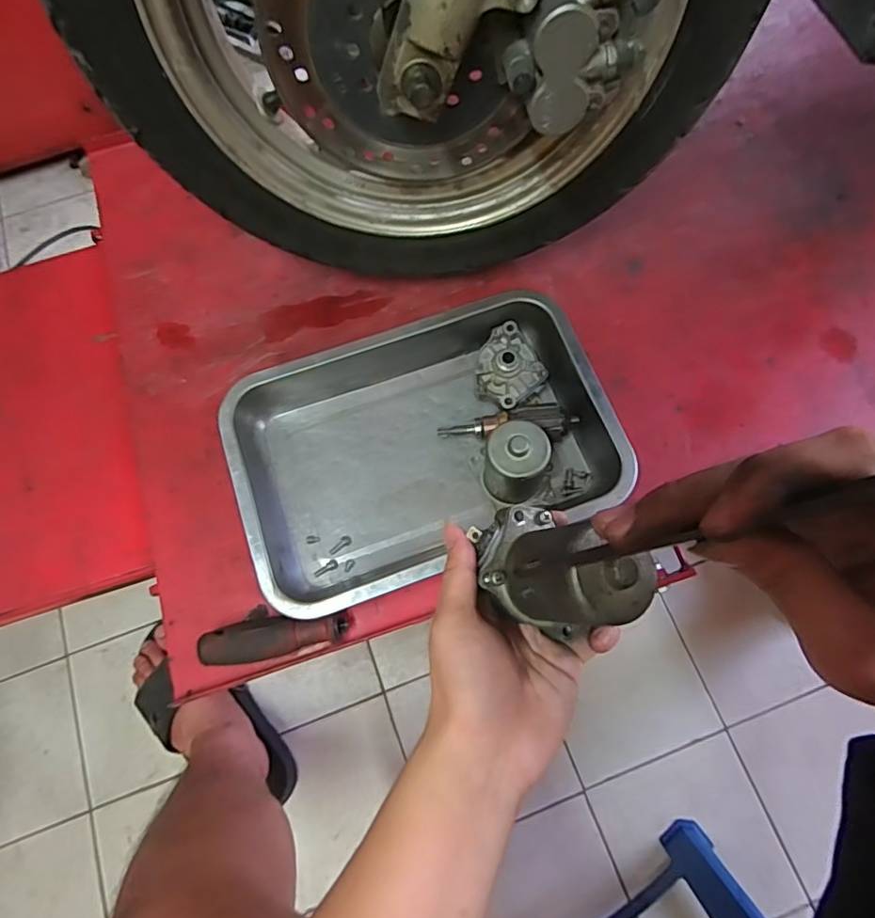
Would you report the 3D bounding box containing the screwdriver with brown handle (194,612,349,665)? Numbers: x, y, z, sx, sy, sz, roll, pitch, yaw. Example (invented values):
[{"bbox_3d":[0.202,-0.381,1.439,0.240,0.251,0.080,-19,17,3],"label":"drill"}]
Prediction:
[{"bbox_3d":[-0.128,0.141,0.439,0.109,0.030,0.029,-9,72,-1],"label":"screwdriver with brown handle"}]

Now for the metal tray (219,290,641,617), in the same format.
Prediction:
[{"bbox_3d":[-0.012,-0.013,0.480,0.313,0.051,0.217,-20,73,-5],"label":"metal tray"}]

